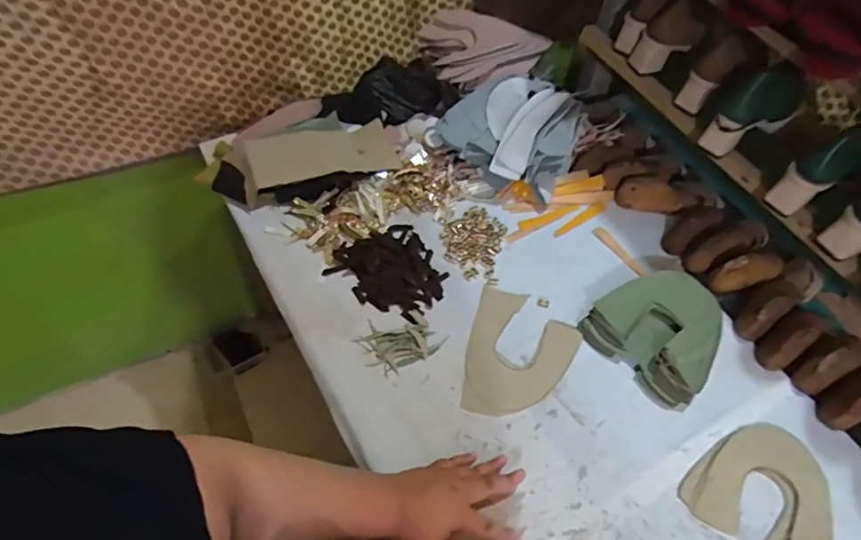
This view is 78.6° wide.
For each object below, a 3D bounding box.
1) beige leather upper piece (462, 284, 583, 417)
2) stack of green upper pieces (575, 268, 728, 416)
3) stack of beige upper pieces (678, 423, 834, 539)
[{"bbox_3d":[0.128,0.121,0.744,0.148,0.004,0.194,16,55,7],"label":"beige leather upper piece"},{"bbox_3d":[0.332,0.080,0.754,0.174,0.045,0.173,-38,65,-25],"label":"stack of green upper pieces"},{"bbox_3d":[0.422,0.273,0.652,0.166,0.008,0.167,36,62,20],"label":"stack of beige upper pieces"}]

